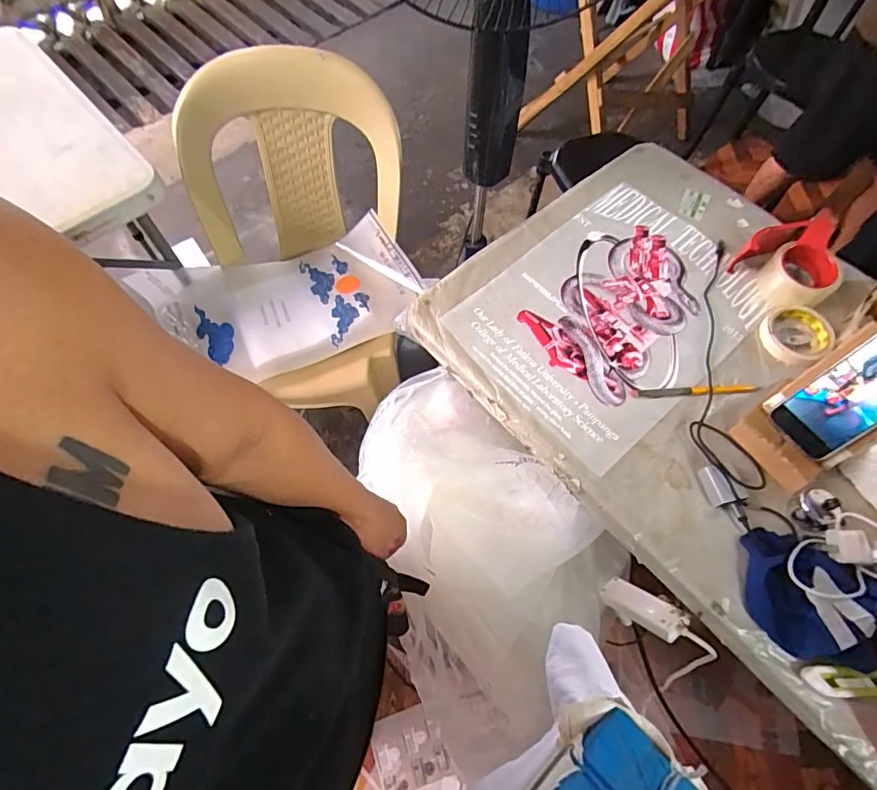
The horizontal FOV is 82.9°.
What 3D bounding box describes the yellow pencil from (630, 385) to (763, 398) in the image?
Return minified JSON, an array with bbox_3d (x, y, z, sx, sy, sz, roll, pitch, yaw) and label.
[{"bbox_3d":[0.355,-0.005,0.685,0.178,0.004,0.014,-3,64,-3],"label":"yellow pencil"}]

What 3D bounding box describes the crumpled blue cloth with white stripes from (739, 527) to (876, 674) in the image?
[{"bbox_3d":[0.425,0.222,0.546,0.143,0.048,0.129,11,64,3],"label":"crumpled blue cloth with white stripes"}]

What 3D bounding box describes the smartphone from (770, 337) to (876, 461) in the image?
[{"bbox_3d":[0.484,-0.001,0.573,0.010,0.165,0.077,-6,54,-54],"label":"smartphone"}]

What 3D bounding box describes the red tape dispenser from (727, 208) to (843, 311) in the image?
[{"bbox_3d":[0.536,-0.198,0.745,0.123,0.073,0.130,-22,67,-12],"label":"red tape dispenser"}]

